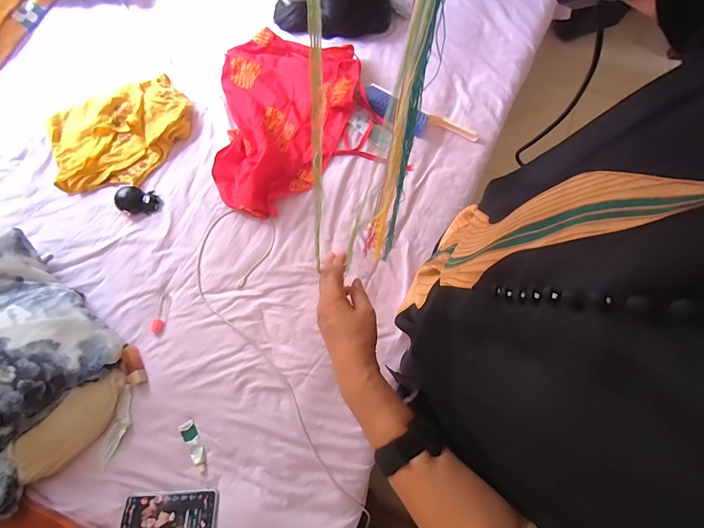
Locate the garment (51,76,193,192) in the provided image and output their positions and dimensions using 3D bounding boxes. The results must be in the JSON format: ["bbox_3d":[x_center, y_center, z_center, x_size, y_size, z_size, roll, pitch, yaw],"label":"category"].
[{"bbox_3d":[-0.564,-0.323,0.853,0.344,0.040,0.276,-27,76,-9],"label":"garment"}]

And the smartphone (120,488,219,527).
[{"bbox_3d":[-0.327,0.452,0.623,0.163,0.008,0.078,-1,60,-3],"label":"smartphone"}]

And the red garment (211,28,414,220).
[{"bbox_3d":[-0.160,-0.383,0.863,0.423,0.068,0.496,-18,74,-6],"label":"red garment"}]

